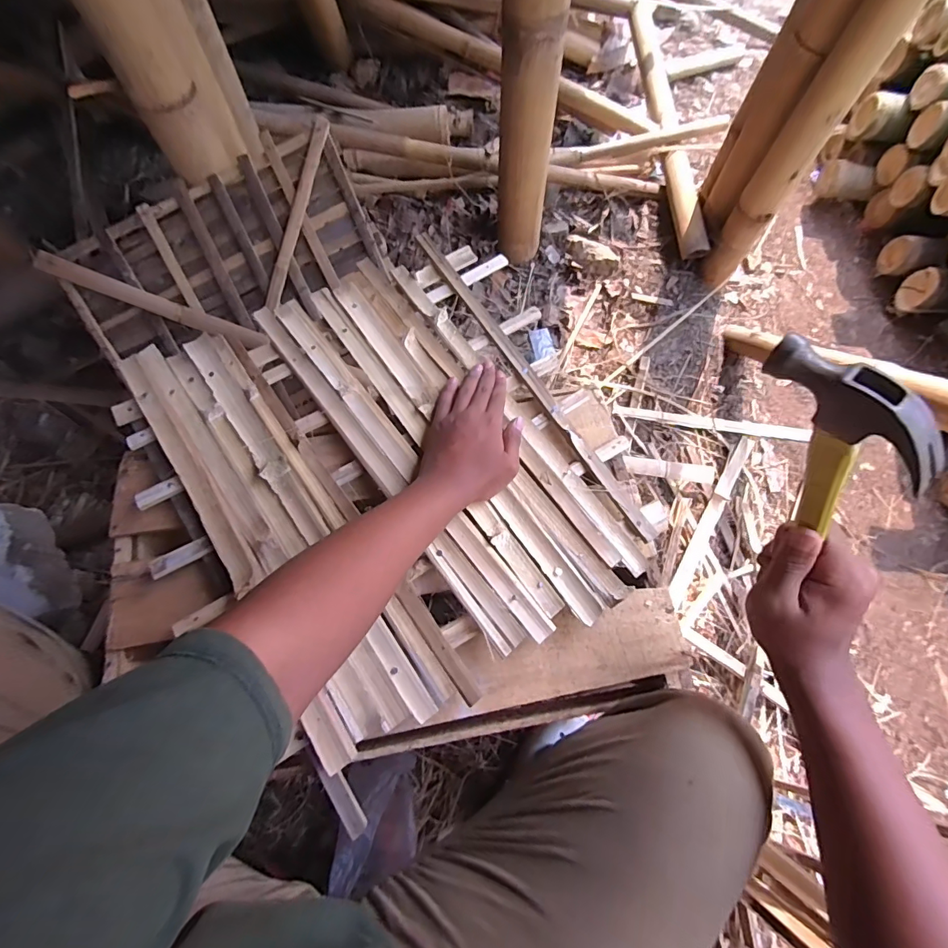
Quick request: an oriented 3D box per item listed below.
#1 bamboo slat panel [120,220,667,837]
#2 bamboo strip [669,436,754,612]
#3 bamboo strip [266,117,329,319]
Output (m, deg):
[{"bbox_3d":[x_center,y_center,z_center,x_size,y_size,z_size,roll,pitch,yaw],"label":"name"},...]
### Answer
[{"bbox_3d":[-0.088,-0.020,0.526,0.454,0.049,0.536,-33,72,-13],"label":"bamboo slat panel"},{"bbox_3d":[0.472,0.082,0.895,0.033,0.013,0.391,30,71,11],"label":"bamboo strip"},{"bbox_3d":[-0.296,-0.428,0.755,0.024,0.019,0.312,21,98,7],"label":"bamboo strip"}]

